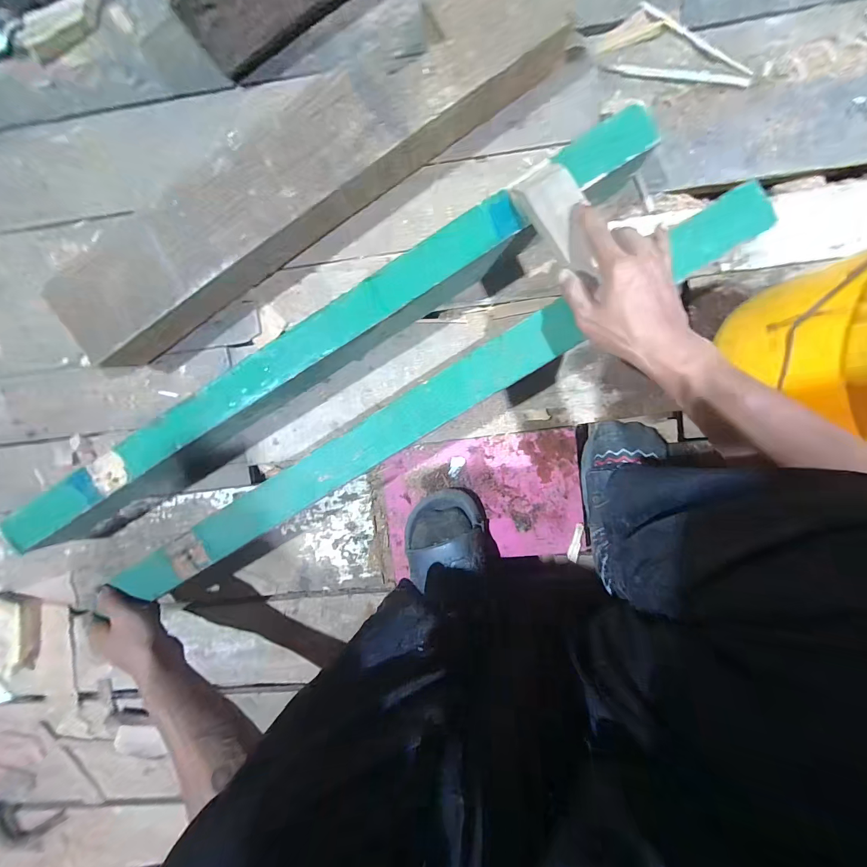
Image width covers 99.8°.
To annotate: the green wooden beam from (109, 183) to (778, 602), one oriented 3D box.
[{"bbox_3d":[-0.022,-0.021,0.431,0.840,0.024,0.060,-31,93,6],"label":"green wooden beam"}]

